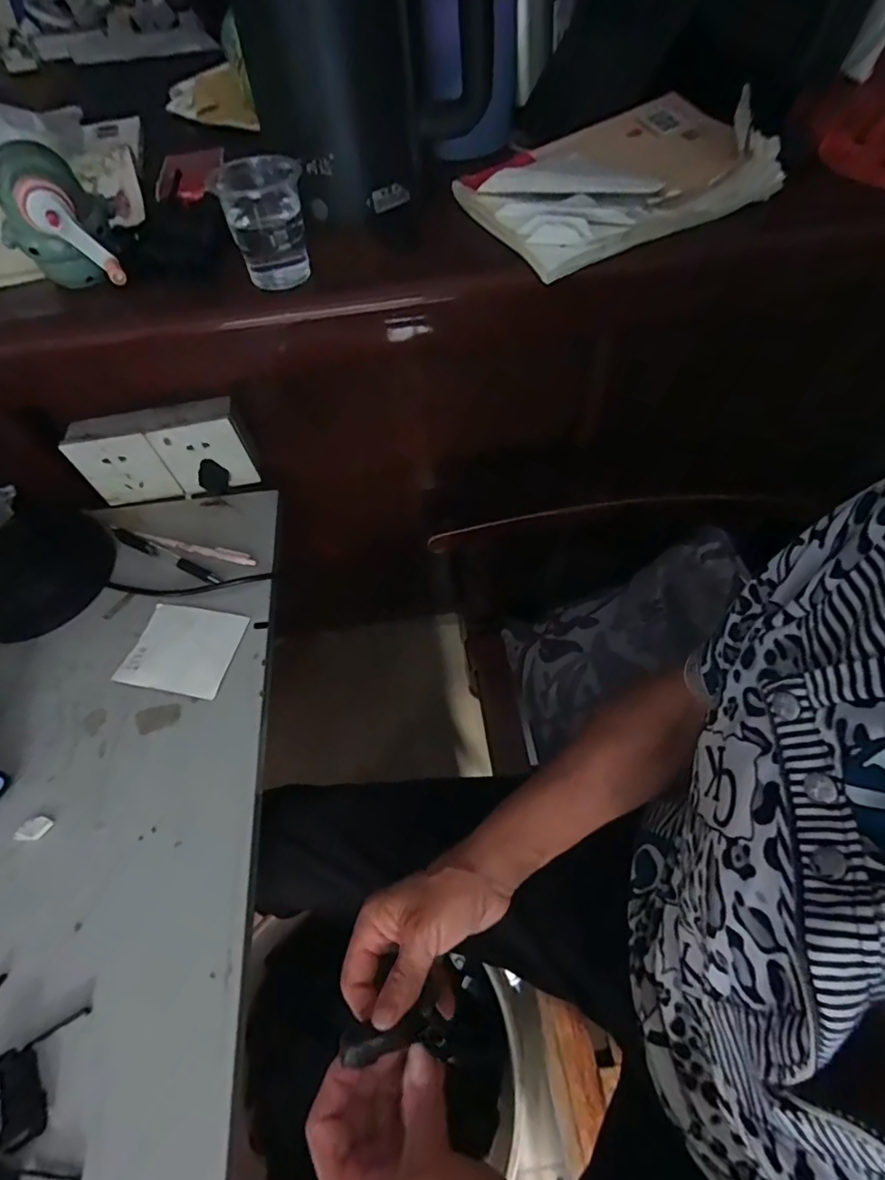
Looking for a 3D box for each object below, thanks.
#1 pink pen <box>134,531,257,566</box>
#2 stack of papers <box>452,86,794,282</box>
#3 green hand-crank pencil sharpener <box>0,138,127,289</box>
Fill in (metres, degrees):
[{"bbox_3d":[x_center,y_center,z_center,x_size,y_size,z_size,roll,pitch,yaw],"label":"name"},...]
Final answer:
[{"bbox_3d":[-0.252,-0.043,0.538,0.135,0.009,0.012,12,60,11],"label":"pink pen"},{"bbox_3d":[0.135,-0.328,0.419,0.207,0.040,0.148,-24,59,-11],"label":"stack of papers"},{"bbox_3d":[-0.277,-0.265,0.386,0.073,0.074,0.087,-31,61,-15],"label":"green hand-crank pencil sharpener"}]

